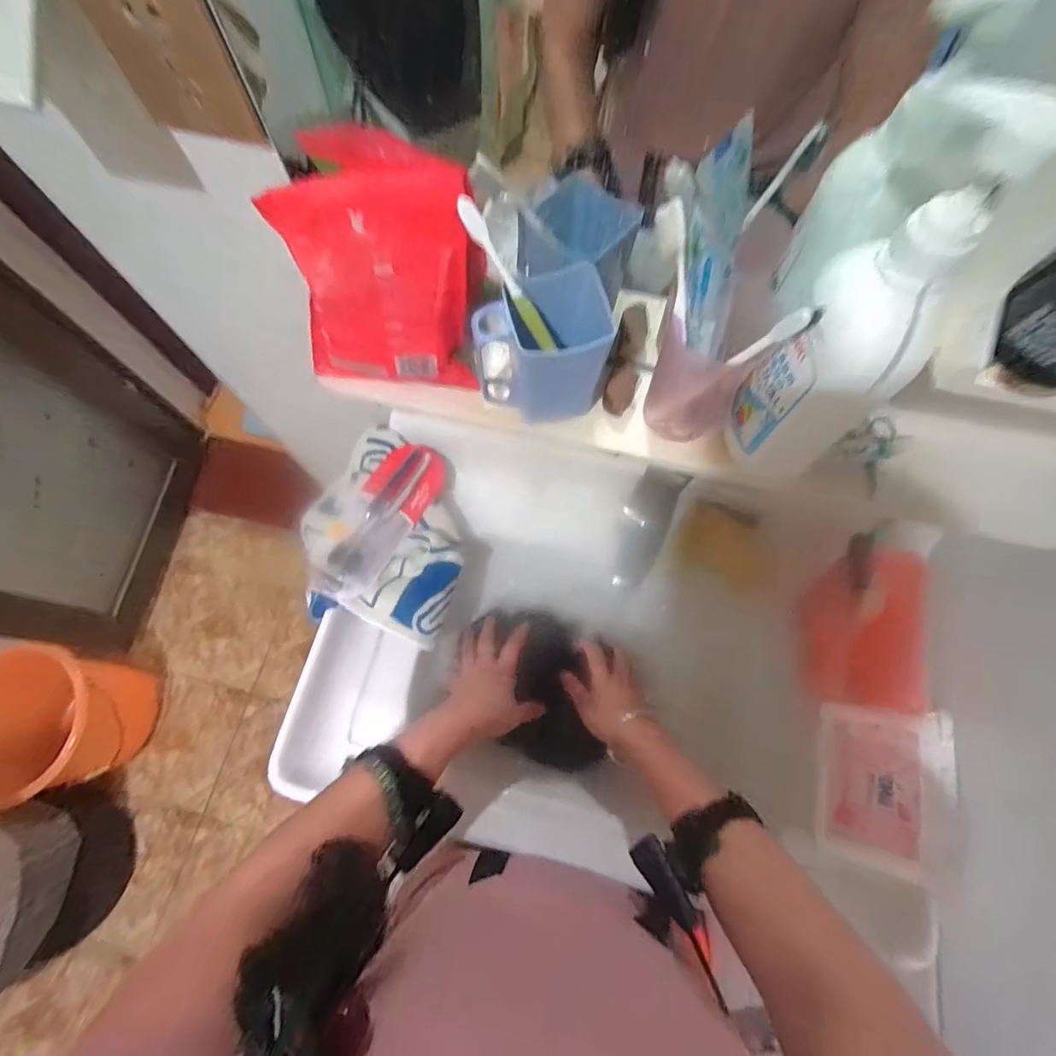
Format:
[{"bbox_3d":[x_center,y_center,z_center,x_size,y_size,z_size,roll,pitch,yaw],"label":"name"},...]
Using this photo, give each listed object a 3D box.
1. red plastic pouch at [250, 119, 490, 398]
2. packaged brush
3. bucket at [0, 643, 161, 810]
[{"bbox_3d":[-0.113,-0.200,0.389,0.153,0.178,0.056,-4,42,-8],"label":"red plastic pouch"},{"bbox_3d":[-0.182,-0.014,0.604,0.081,0.044,0.223,21,72,7],"label":"packaged brush"},{"bbox_3d":[-1.136,0.465,1.172,0.368,0.314,0.327,-6,70,-2],"label":"bucket"}]

